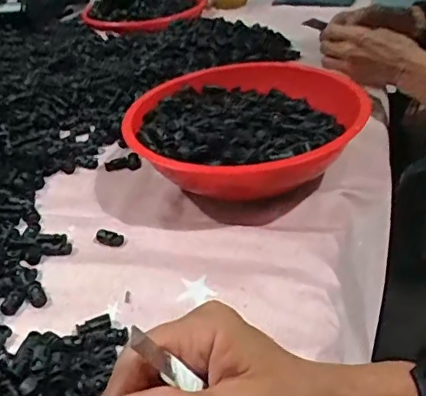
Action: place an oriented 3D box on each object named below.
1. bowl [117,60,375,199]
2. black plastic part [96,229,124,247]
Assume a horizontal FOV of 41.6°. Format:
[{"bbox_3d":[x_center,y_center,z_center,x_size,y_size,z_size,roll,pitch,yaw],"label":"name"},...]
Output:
[{"bbox_3d":[0.039,-0.065,0.612,0.228,0.081,0.240,-4,34,3],"label":"bowl"},{"bbox_3d":[-0.100,0.038,0.546,0.030,0.005,0.017,9,36,19],"label":"black plastic part"}]

